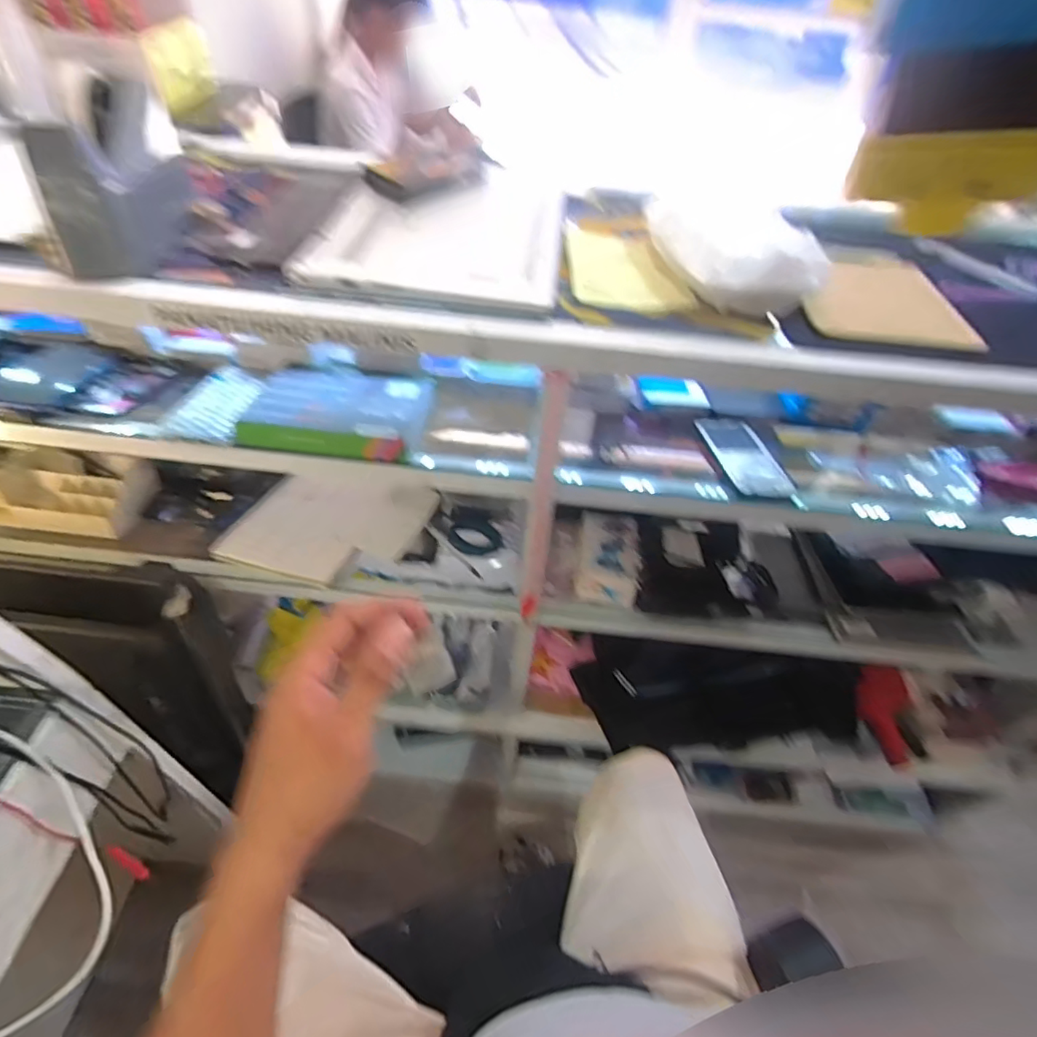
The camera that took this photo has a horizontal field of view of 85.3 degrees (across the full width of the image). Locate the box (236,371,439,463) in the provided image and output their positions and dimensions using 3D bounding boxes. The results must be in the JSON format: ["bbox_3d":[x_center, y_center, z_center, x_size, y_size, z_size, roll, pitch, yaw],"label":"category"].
[{"bbox_3d":[-0.214,-0.134,0.664,0.203,0.028,0.148,8,48,2],"label":"box"}]

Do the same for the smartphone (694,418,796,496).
[{"bbox_3d":[0.272,-0.083,0.686,0.078,0.016,0.157,-1,48,-6],"label":"smartphone"}]

